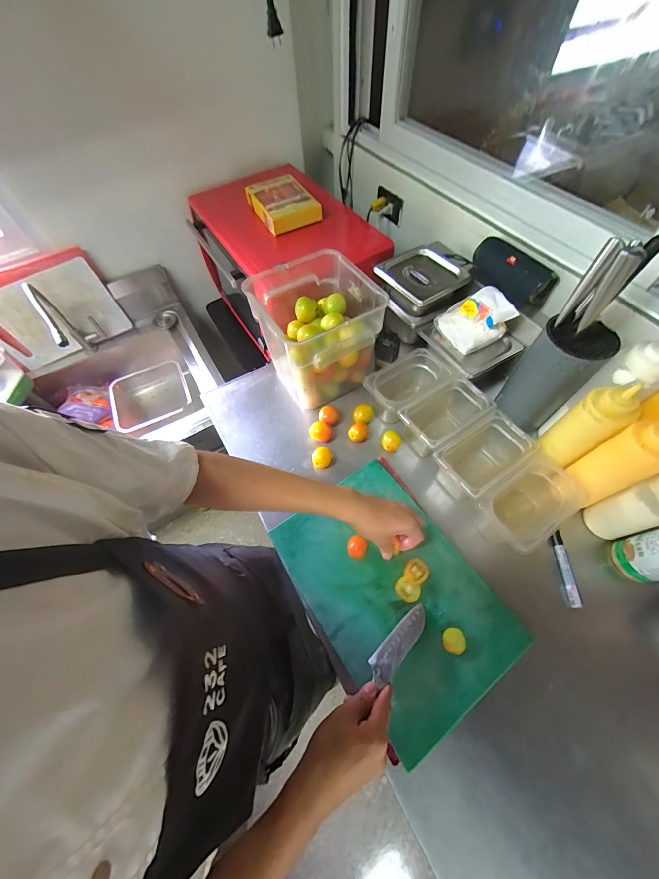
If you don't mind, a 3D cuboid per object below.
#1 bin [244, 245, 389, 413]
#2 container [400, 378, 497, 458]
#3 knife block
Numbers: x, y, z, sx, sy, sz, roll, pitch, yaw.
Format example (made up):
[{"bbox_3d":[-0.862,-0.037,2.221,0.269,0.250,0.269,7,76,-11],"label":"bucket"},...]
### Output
[{"bbox_3d":[-0.023,-0.224,0.684,0.215,0.224,0.233,-30,64,-13],"label":"bin"},{"bbox_3d":[0.236,-0.038,0.653,0.181,0.106,0.109,-29,63,-13],"label":"container"},{"bbox_3d":[0.419,-0.123,0.601,0.103,0.205,0.116,-38,66,-17],"label":"knife block"}]

